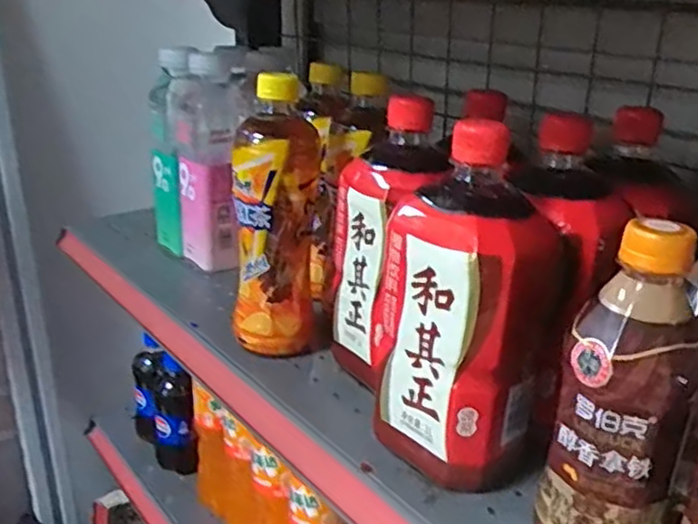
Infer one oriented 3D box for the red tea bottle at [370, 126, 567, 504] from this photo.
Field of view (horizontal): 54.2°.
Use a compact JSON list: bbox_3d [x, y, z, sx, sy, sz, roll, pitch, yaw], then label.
[{"bbox_3d":[0.068,0.030,0.406,0.067,0.213,0.083,-18,30,-41],"label":"red tea bottle"}]

